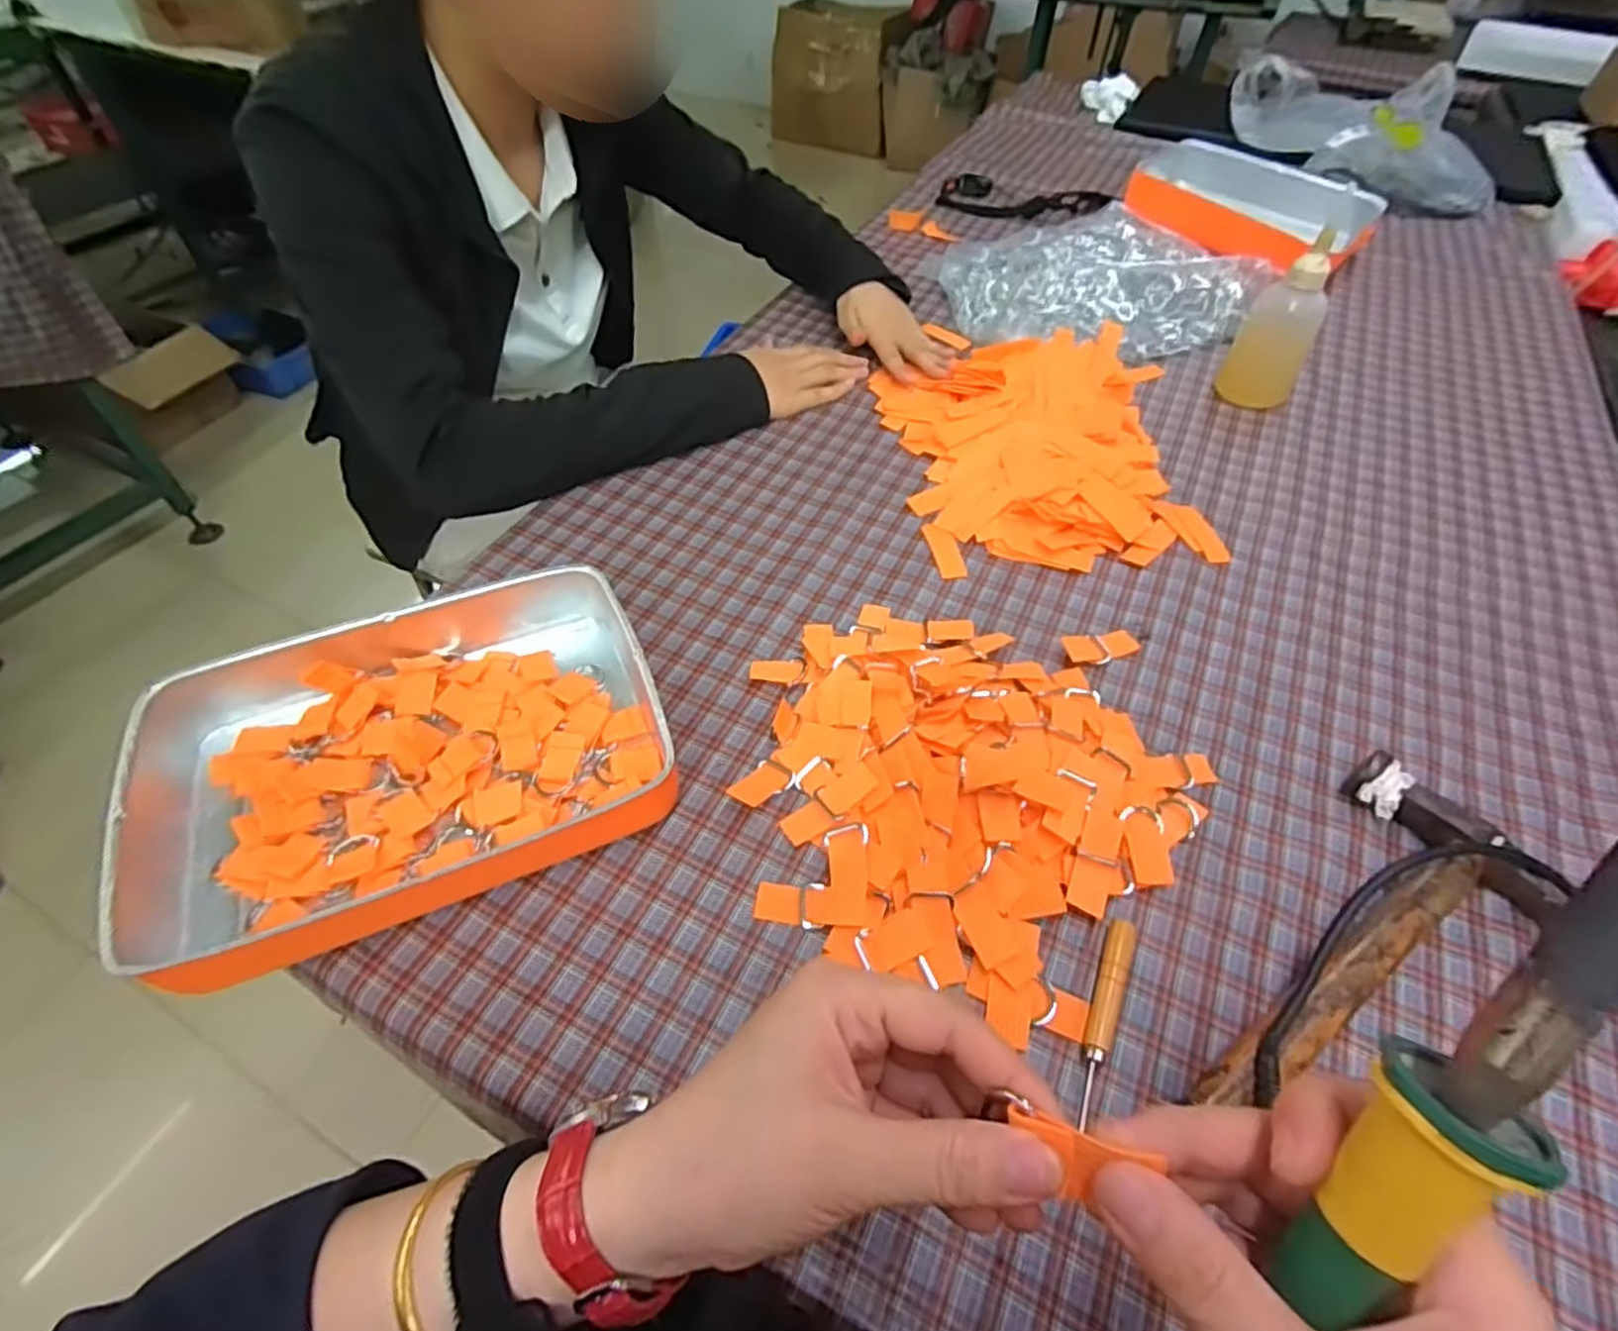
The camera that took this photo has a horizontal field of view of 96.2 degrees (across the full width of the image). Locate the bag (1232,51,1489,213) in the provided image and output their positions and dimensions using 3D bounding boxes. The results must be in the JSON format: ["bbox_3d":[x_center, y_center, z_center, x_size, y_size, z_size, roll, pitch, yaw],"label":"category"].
[{"bbox_3d":[0.763,-0.732,0.999,0.295,0.087,0.282,4,53,3],"label":"bag"}]

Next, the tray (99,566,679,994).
[{"bbox_3d":[-0.230,0.041,0.422,0.277,0.058,0.216,-16,55,-12],"label":"tray"}]

